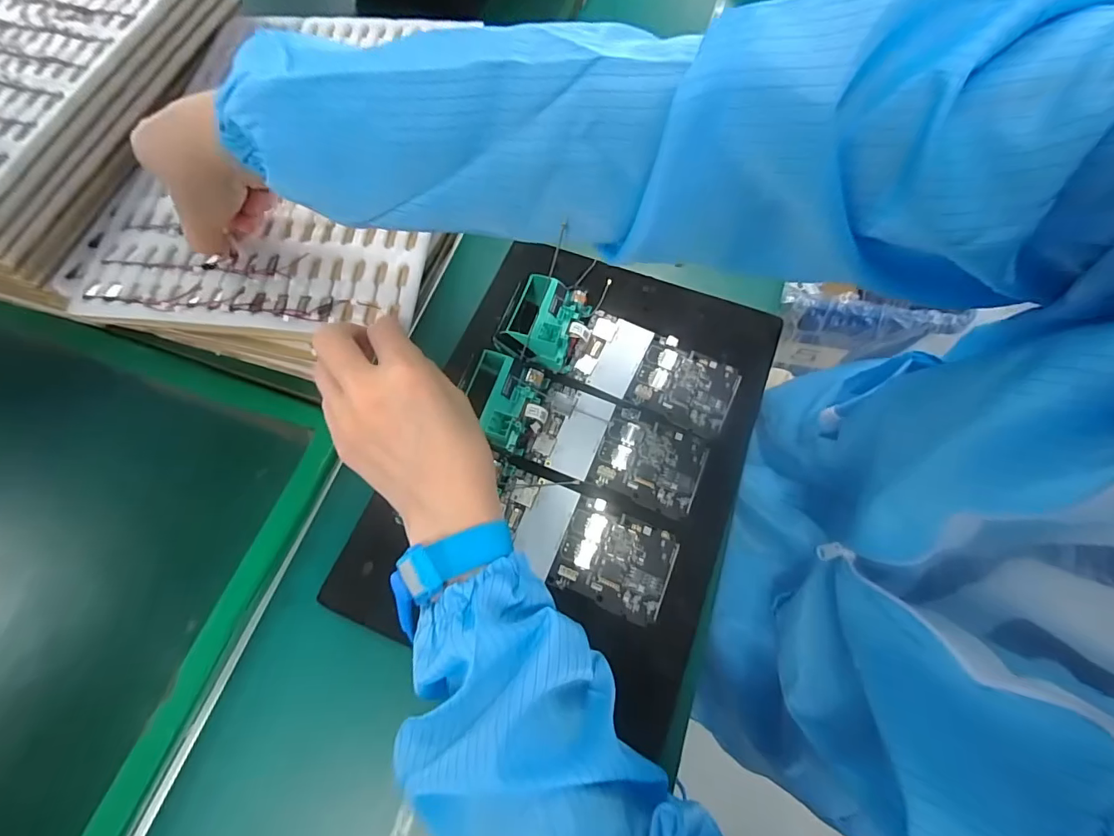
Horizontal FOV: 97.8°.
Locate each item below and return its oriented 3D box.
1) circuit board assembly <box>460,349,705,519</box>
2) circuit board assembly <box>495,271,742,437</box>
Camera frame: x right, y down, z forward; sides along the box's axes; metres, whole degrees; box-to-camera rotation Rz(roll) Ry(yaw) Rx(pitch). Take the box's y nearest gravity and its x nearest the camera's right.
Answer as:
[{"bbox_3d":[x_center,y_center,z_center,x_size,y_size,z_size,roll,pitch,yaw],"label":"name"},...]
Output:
[{"bbox_3d":[0.017,0.007,0.359,0.186,0.033,0.067,22,70,9],"label":"circuit board assembly"},{"bbox_3d":[0.050,-0.055,0.383,0.187,0.040,0.072,22,70,9],"label":"circuit board assembly"}]

